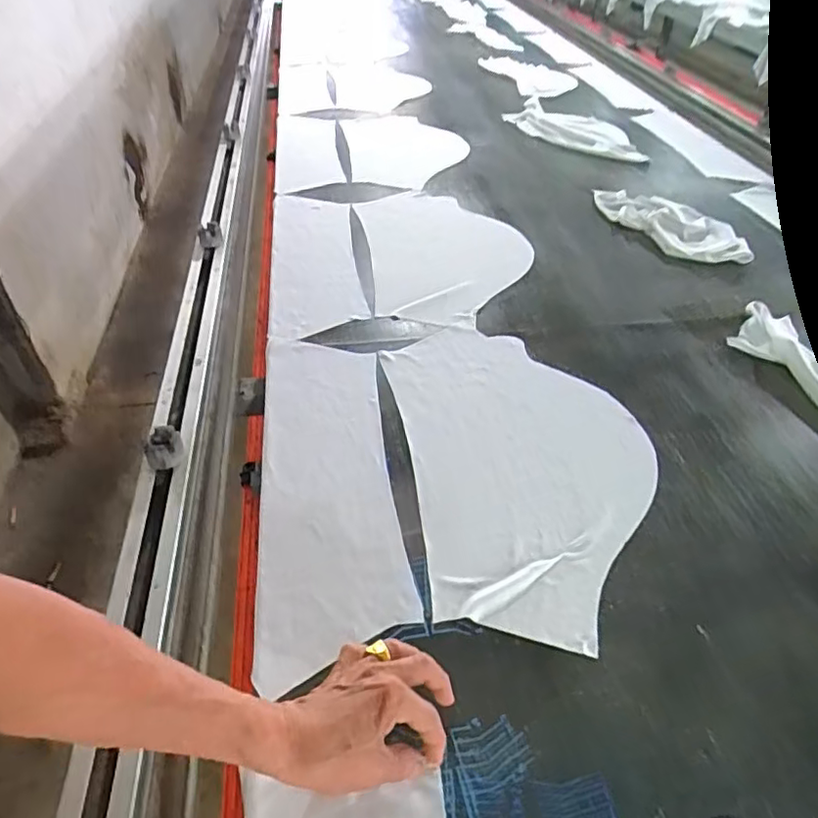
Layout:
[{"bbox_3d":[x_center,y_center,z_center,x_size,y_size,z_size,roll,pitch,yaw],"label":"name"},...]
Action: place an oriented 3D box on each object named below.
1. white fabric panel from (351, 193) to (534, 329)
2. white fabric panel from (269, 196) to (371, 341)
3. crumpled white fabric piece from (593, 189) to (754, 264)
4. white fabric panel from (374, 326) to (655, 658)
[{"bbox_3d":[0.069,-0.299,1.096,0.300,0.011,0.503,-4,42,-9],"label":"white fabric panel"},{"bbox_3d":[-0.168,-0.277,1.054,0.147,0.014,0.508,-4,42,-8],"label":"white fabric panel"},{"bbox_3d":[0.540,-0.388,1.229,0.174,0.031,0.363,-18,46,-23],"label":"crumpled white fabric piece"},{"bbox_3d":[0.139,0.051,0.706,0.285,0.011,0.464,-4,42,-9],"label":"white fabric panel"}]

